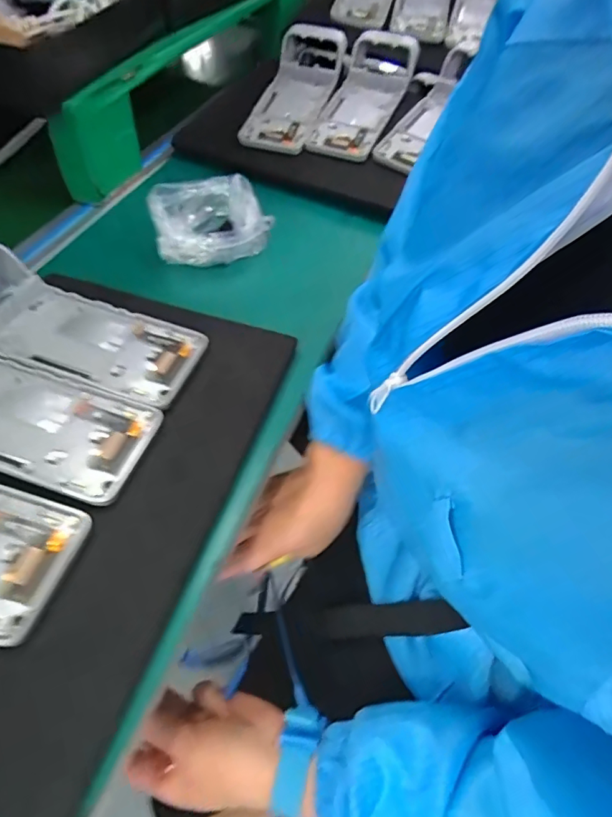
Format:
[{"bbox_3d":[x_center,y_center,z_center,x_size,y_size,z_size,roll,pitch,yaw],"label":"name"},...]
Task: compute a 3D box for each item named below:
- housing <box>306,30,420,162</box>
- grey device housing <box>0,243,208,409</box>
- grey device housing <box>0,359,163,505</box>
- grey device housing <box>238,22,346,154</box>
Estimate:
[{"bbox_3d":[0.077,-0.415,0.627,0.092,0.062,0.212,17,55,9],"label":"housing"},{"bbox_3d":[-0.194,-0.071,0.383,0.219,0.055,0.084,16,55,8],"label":"grey device housing"},{"bbox_3d":[-0.220,-0.010,0.331,0.223,0.048,0.082,17,55,9],"label":"grey device housing"},{"bbox_3d":[-0.016,-0.426,0.638,0.085,0.076,0.214,14,54,6],"label":"grey device housing"}]

